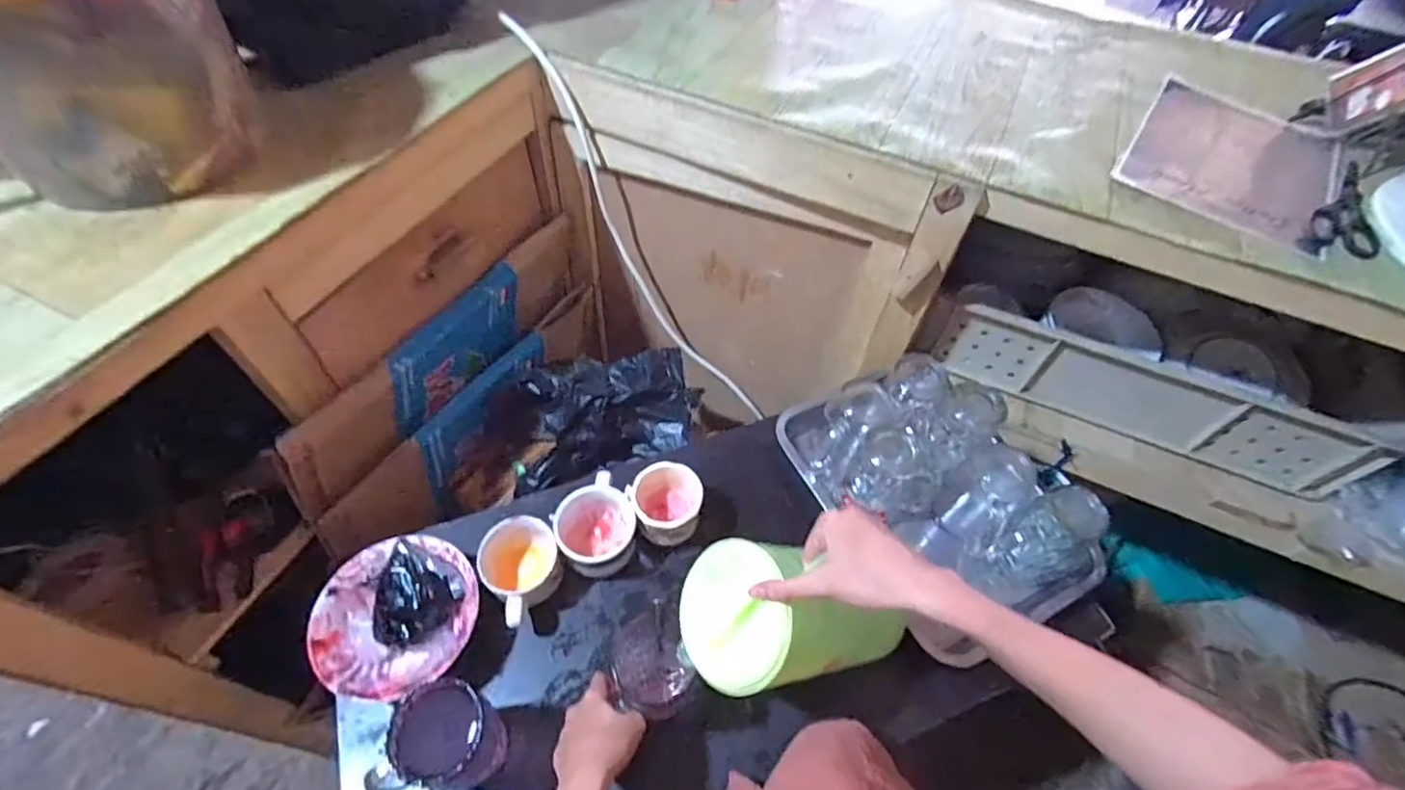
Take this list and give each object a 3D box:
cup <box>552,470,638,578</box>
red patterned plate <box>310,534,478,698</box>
[{"bbox_3d":[-0.117,0.154,0.666,0.084,0.070,0.089,2,56,-2],"label":"cup"},{"bbox_3d":[-0.304,0.224,0.600,0.151,0.042,0.151,2,56,-2],"label":"red patterned plate"}]

